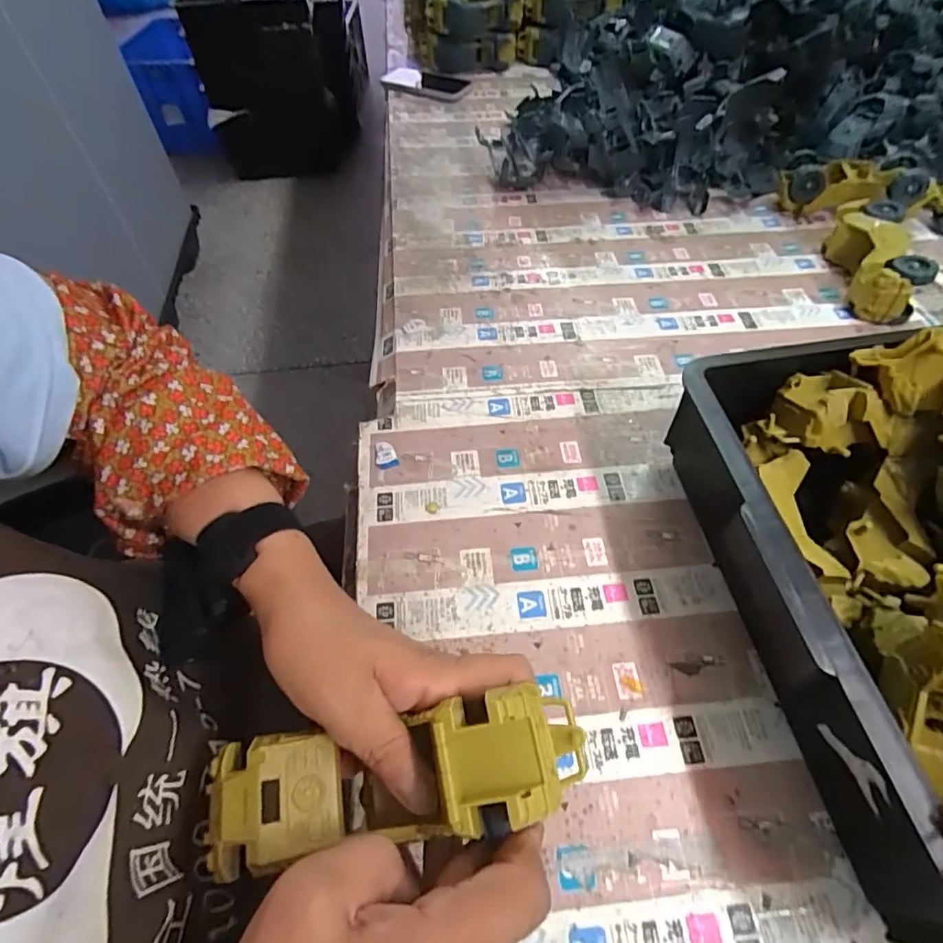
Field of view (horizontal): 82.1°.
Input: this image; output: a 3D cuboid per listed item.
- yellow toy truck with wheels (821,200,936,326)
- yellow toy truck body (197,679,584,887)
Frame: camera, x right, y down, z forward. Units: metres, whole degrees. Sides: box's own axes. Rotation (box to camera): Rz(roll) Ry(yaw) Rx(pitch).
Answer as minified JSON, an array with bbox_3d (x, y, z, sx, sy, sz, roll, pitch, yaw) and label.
[{"bbox_3d":[0.431,-0.227,0.580,0.070,0.058,0.169,14,56,12],"label":"yellow toy truck with wheels"},{"bbox_3d":[-0.035,0.141,0.246,0.166,0.049,0.050,-12,54,5],"label":"yellow toy truck body"}]

